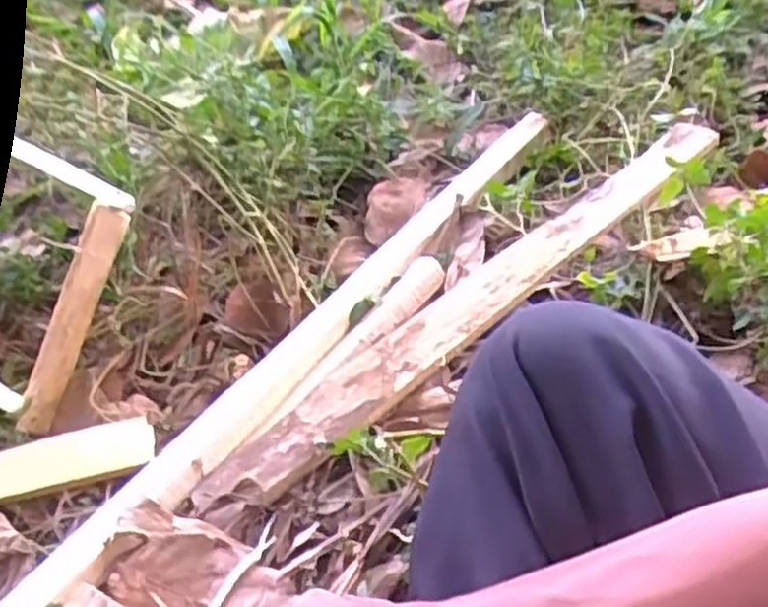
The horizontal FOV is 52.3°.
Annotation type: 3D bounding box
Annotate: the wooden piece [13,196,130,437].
[{"bbox_3d":[-0.294,0.014,0.736,0.029,0.027,0.220,22,92,26],"label":"wooden piece"}]

